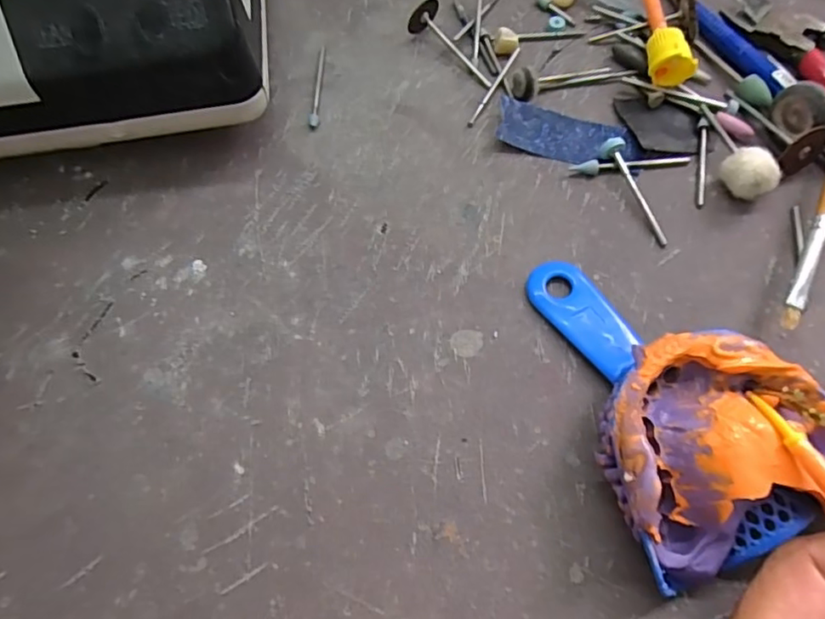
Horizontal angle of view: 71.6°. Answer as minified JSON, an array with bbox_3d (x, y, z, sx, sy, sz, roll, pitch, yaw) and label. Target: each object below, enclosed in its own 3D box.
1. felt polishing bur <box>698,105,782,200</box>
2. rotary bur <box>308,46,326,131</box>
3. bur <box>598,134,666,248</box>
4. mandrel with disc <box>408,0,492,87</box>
[{"bbox_3d":[0.120,-0.061,0.218,0.014,0.015,0.044,-22,69,-6],"label":"felt polishing bur"},{"bbox_3d":[-0.041,-0.098,0.247,0.005,0.004,0.047,-1,68,2],"label":"rotary bur"},{"bbox_3d":[0.086,-0.046,0.218,0.010,0.008,0.046,-22,69,-7],"label":"bur"},{"bbox_3d":[0.016,-0.113,0.246,0.015,0.013,0.045,-32,70,-10],"label":"mandrel with disc"}]

